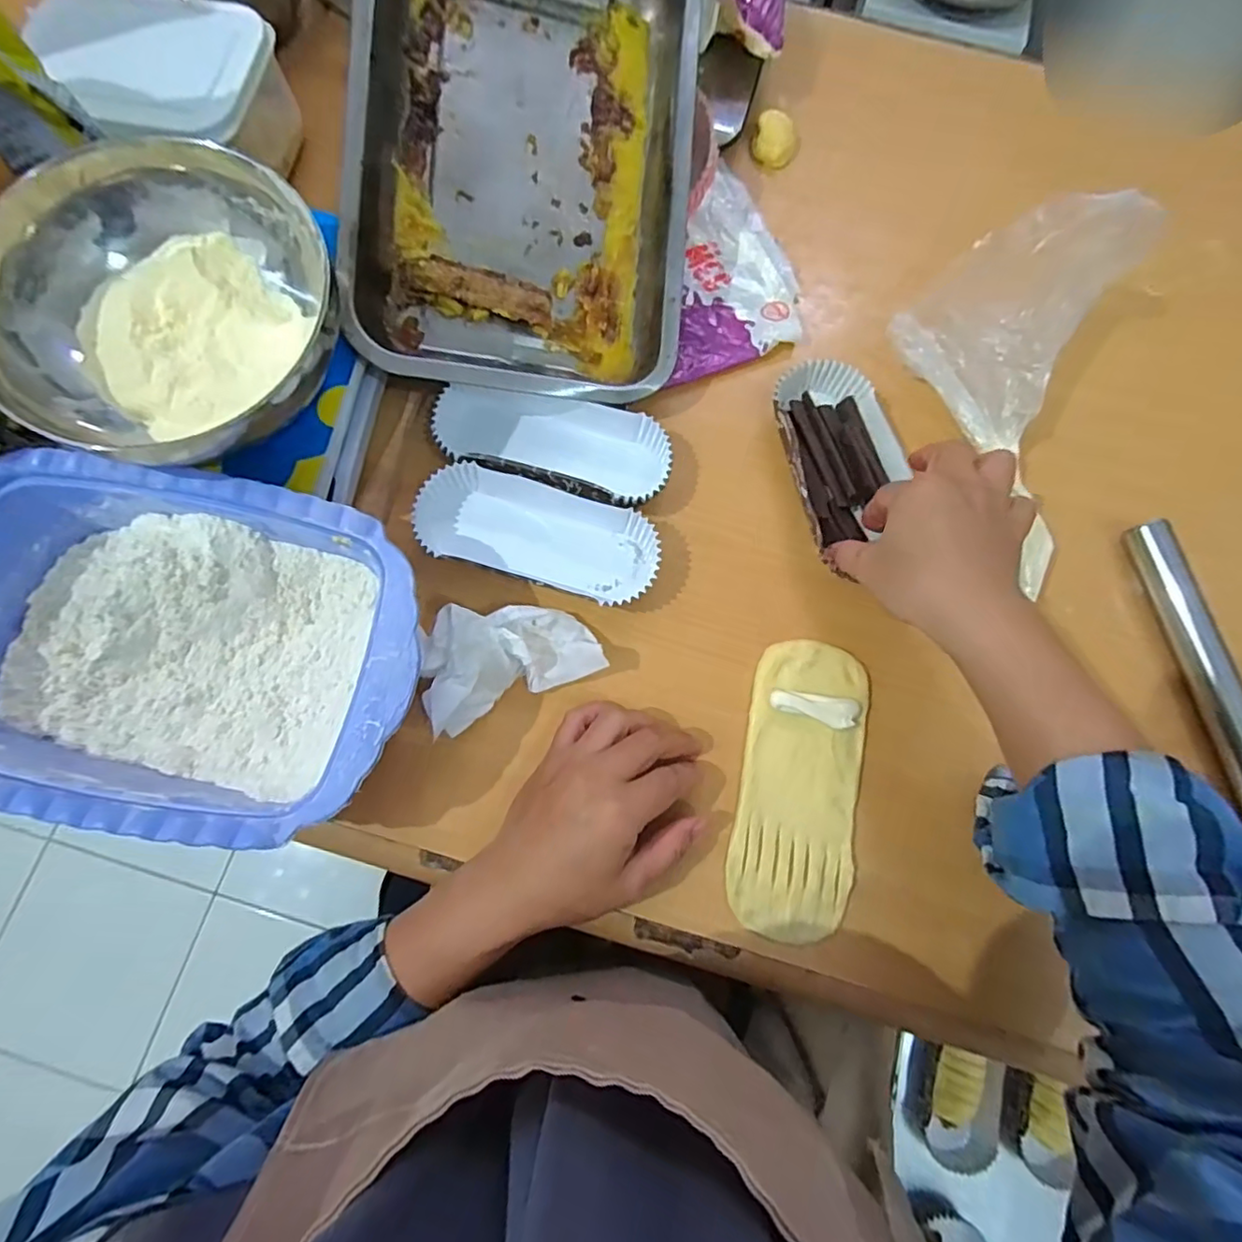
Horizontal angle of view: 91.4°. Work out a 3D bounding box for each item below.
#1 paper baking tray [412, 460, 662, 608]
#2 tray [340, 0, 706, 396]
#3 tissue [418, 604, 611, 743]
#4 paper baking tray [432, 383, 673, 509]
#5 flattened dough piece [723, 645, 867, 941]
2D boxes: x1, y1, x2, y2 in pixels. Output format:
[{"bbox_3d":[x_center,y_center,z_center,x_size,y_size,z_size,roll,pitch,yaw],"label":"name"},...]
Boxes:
[{"bbox_3d":[-0.050,-0.056,0.380,0.147,0.026,0.065,15,77,2],"label":"paper baking tray"},{"bbox_3d":[-0.055,-0.299,0.385,0.206,0.040,0.294,4,91,-11],"label":"tray"},{"bbox_3d":[-0.067,0.017,0.350,0.101,0.036,0.063,-25,79,-7],"label":"tissue"},{"bbox_3d":[-0.042,-0.113,0.388,0.146,0.027,0.063,16,77,2],"label":"paper baking tray"},{"bbox_3d":[0.106,0.096,0.356,0.068,0.014,0.166,11,77,1],"label":"flattened dough piece"}]

